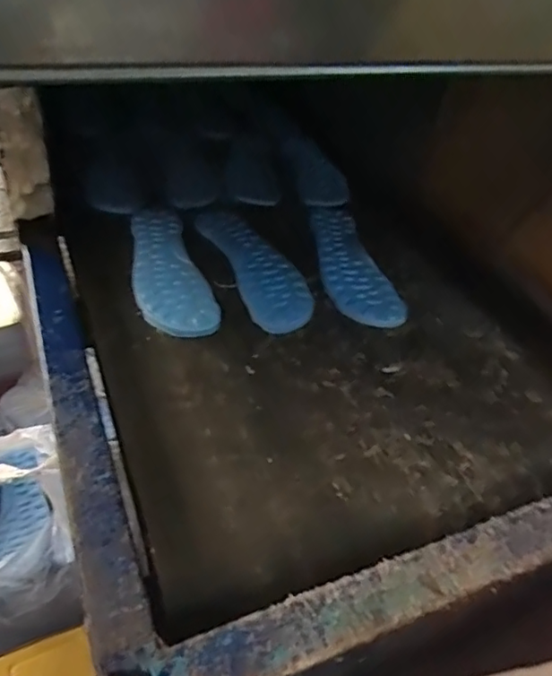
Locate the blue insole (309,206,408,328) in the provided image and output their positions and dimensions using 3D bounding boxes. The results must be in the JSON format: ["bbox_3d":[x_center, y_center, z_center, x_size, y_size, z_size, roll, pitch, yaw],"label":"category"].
[{"bbox_3d":[0.093,-0.103,0.736,0.081,0.013,0.259,-5,43,-11],"label":"blue insole"}]

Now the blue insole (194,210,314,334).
[{"bbox_3d":[-0.025,-0.095,0.705,0.081,0.015,0.230,-15,45,-21],"label":"blue insole"}]

